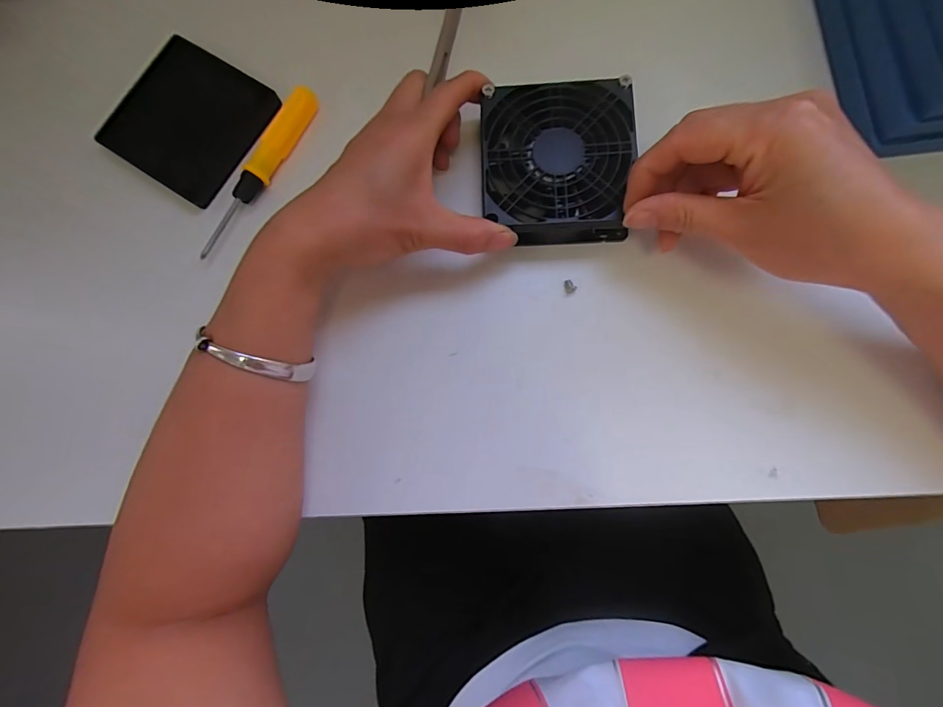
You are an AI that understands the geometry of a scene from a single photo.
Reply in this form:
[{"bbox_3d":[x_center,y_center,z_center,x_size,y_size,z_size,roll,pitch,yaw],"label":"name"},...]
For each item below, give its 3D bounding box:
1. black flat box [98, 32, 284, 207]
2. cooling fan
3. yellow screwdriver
[{"bbox_3d":[-0.196,-0.163,0.292,0.101,0.012,0.095,33,85,8],"label":"black flat box"},{"bbox_3d":[0.053,-0.116,0.259,0.089,0.029,0.094,-2,82,4],"label":"cooling fan"},{"bbox_3d":[-0.144,-0.124,0.280,0.015,0.014,0.132,27,85,7],"label":"yellow screwdriver"}]

